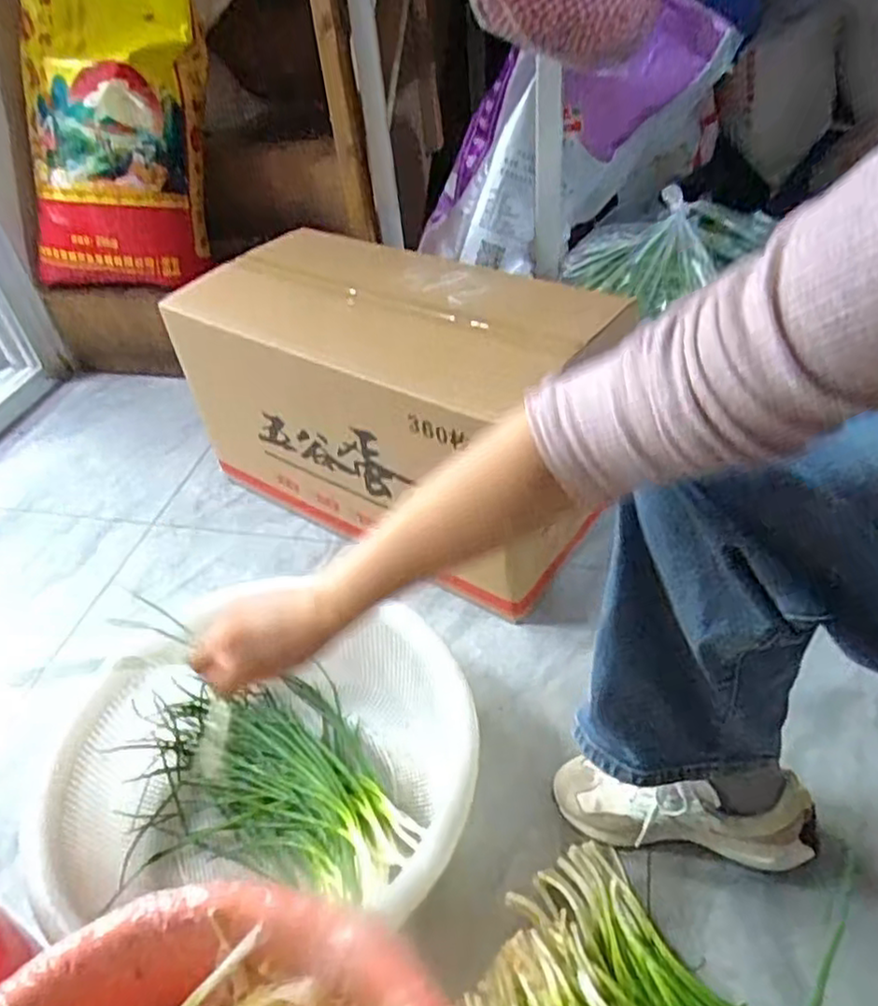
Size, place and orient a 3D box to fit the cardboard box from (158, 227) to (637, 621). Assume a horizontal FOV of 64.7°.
[{"bbox_3d":[-0.045,-0.182,1.041,0.597,0.301,0.364,24,50,29],"label":"cardboard box"}]

